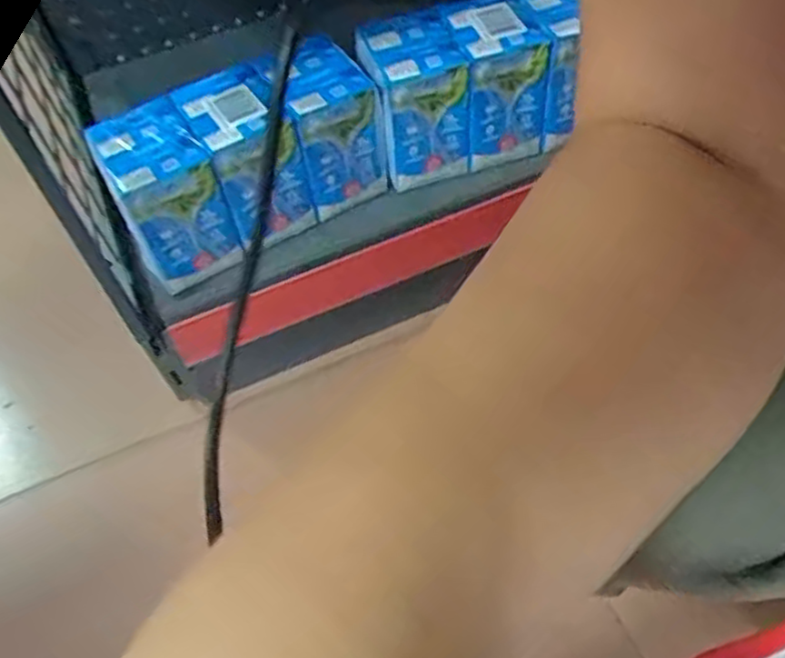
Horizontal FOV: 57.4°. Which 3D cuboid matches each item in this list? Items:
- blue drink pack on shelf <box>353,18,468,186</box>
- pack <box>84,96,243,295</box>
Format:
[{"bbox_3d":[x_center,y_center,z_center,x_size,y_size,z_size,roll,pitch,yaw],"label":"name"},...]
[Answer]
[{"bbox_3d":[0.017,-0.179,0.564,0.073,0.107,0.063,-15,55,-5],"label":"blue drink pack on shelf"},{"bbox_3d":[-0.169,-0.099,0.533,0.068,0.108,0.075,-29,58,-14],"label":"pack"}]

